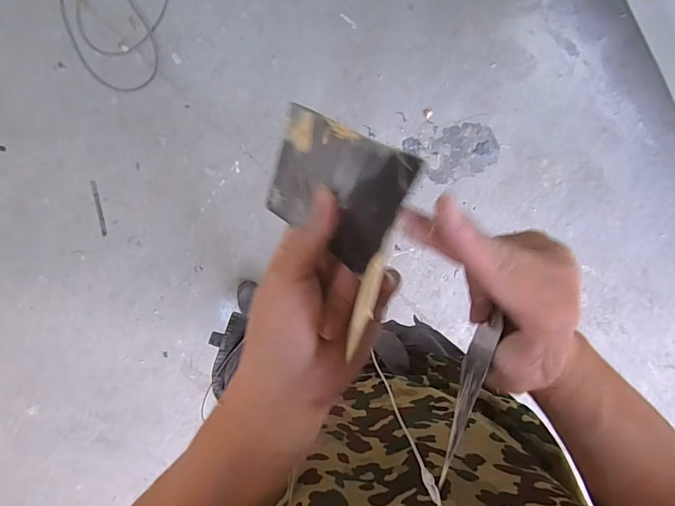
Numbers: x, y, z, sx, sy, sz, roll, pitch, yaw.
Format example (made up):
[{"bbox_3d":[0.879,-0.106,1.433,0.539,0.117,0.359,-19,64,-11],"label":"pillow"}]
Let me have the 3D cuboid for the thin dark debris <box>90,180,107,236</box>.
[{"bbox_3d":[-0.769,-0.145,1.353,0.017,0.004,0.184,-14,85,-10],"label":"thin dark debris"}]

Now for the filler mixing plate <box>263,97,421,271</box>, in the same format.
[{"bbox_3d":[-0.004,-0.039,0.251,0.118,0.008,0.072,38,119,42],"label":"filler mixing plate"}]

